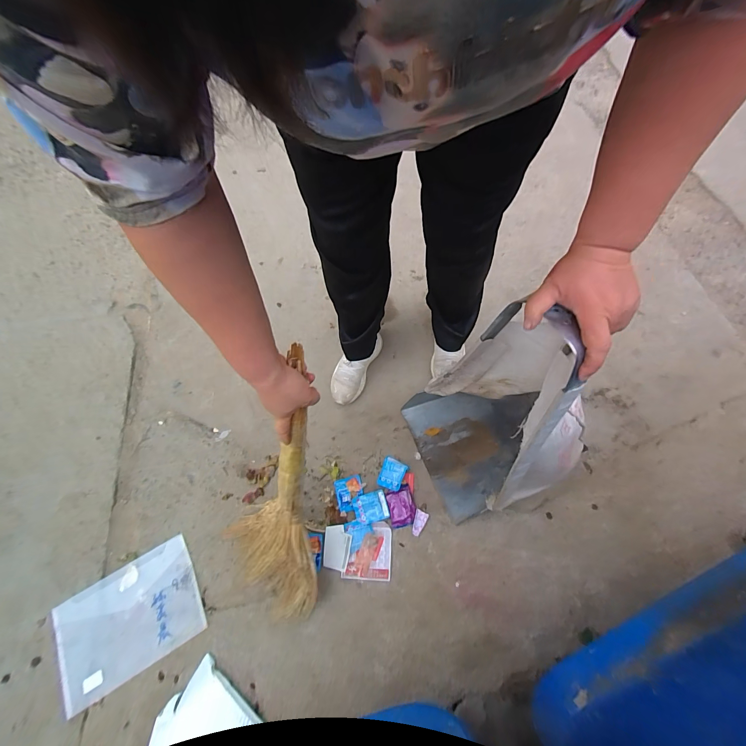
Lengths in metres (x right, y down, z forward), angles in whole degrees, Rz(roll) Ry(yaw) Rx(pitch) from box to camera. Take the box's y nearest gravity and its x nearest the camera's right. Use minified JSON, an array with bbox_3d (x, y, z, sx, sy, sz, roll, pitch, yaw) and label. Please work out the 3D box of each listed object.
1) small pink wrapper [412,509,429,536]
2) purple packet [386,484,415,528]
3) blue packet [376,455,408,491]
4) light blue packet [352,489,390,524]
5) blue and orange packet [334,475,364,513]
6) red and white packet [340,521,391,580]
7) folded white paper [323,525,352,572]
[{"bbox_3d":[0.113,0.369,0.829,0.032,0.010,0.058,23,73,10],"label":"small pink wrapper"},{"bbox_3d":[0.070,0.336,0.849,0.066,0.007,0.095,-13,71,-2],"label":"purple packet"},{"bbox_3d":[0.049,0.265,0.885,0.063,0.014,0.077,21,73,9],"label":"blue packet"},{"bbox_3d":[-0.007,0.342,0.854,0.084,0.010,0.068,-14,71,-3],"label":"light blue packet"},{"bbox_3d":[-0.061,0.311,0.873,0.070,0.005,0.079,-15,71,-3],"label":"blue and orange packet"},{"bbox_3d":[-0.012,0.427,0.810,0.110,0.004,0.120,-2,59,9],"label":"red and white packet"},{"bbox_3d":[-0.088,0.426,0.824,0.066,0.012,0.096,2,71,3],"label":"folded white paper"}]

